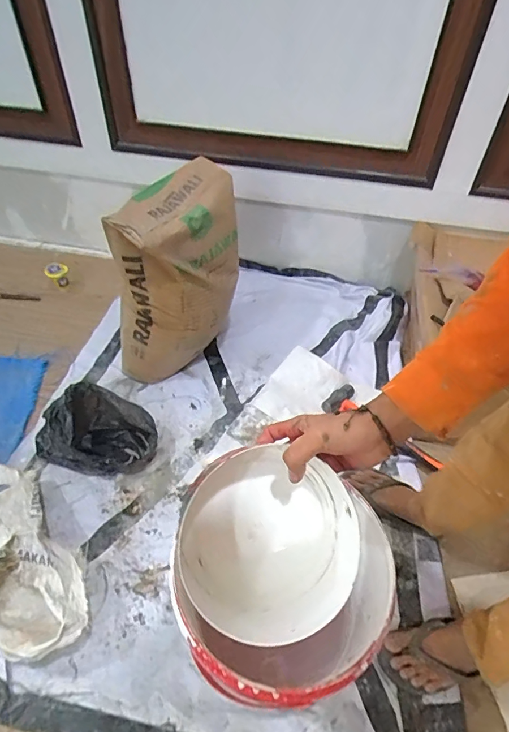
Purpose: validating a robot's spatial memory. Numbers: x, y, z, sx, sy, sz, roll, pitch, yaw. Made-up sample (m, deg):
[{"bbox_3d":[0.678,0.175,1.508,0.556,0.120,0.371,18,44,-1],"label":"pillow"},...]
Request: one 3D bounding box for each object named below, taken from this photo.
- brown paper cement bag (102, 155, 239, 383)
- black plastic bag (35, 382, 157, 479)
[{"bbox_3d":[-0.186,-0.213,1.121,0.196,0.465,0.348,27,52,21],"label":"brown paper cement bag"},{"bbox_3d":[-0.377,0.154,1.040,0.278,0.152,0.160,8,49,5],"label":"black plastic bag"}]

